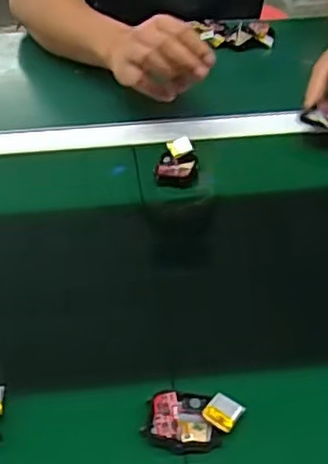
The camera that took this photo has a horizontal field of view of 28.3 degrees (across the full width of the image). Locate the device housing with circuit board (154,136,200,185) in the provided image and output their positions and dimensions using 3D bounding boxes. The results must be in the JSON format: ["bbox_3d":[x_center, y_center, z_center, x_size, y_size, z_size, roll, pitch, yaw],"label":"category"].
[{"bbox_3d":[0.012,-0.068,0.626,0.041,0.017,0.057,-1,37,2],"label":"device housing with circuit board"}]

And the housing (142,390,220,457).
[{"bbox_3d":[0.011,0.116,0.401,0.044,0.013,0.040,-1,37,2],"label":"housing"}]

